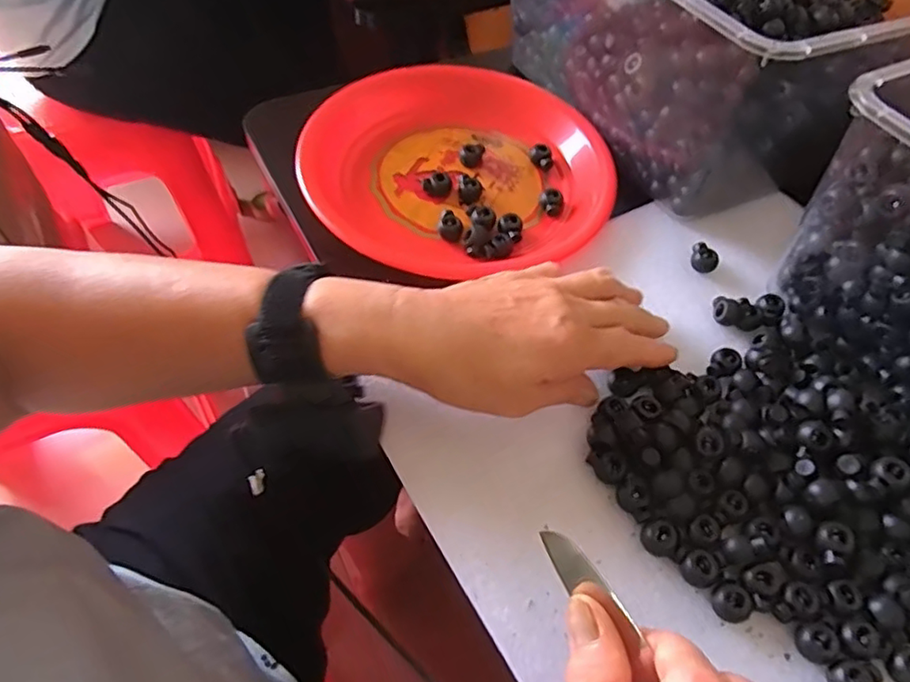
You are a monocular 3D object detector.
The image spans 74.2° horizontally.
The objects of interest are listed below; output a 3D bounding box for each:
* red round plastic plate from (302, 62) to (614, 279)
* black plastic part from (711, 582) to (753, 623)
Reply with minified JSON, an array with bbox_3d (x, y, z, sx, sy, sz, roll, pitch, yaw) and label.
[{"bbox_3d":[-0.001,-0.133,0.458,0.223,0.035,0.221,0,58,-1],"label":"red round plastic plate"},{"bbox_3d":[0.132,0.126,0.289,0.016,0.010,0.017,0,58,-1],"label":"black plastic part"}]

